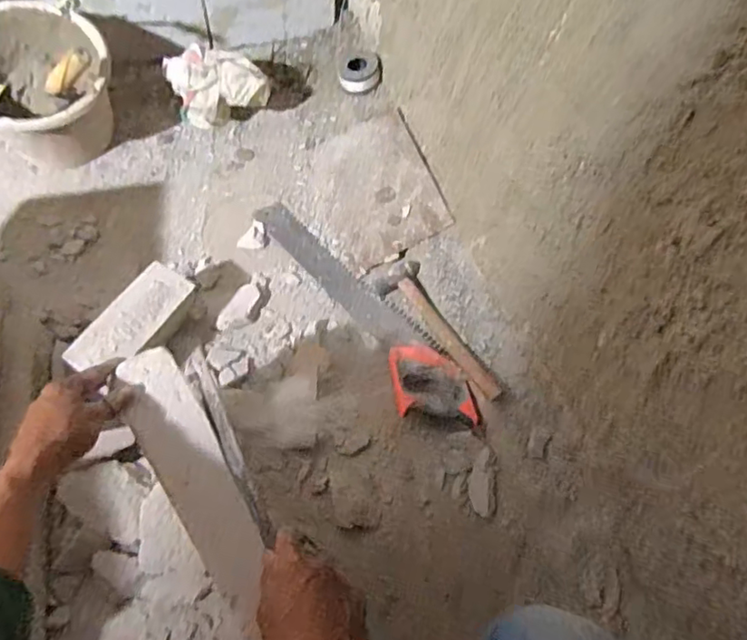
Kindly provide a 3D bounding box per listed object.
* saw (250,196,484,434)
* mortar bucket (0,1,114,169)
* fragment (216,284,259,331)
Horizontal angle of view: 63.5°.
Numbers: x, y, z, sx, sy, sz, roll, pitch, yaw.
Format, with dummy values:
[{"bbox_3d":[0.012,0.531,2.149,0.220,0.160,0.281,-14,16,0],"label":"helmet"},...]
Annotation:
[{"bbox_3d":[-0.034,-0.026,1.028,0.115,0.037,0.568,-33,65,-22],"label":"saw"},{"bbox_3d":[-0.608,-0.392,1.108,0.270,0.238,0.279,-28,63,-20],"label":"mortar bucket"},{"bbox_3d":[-0.226,-0.019,1.012,0.038,0.025,0.090,29,60,14],"label":"fragment"}]

